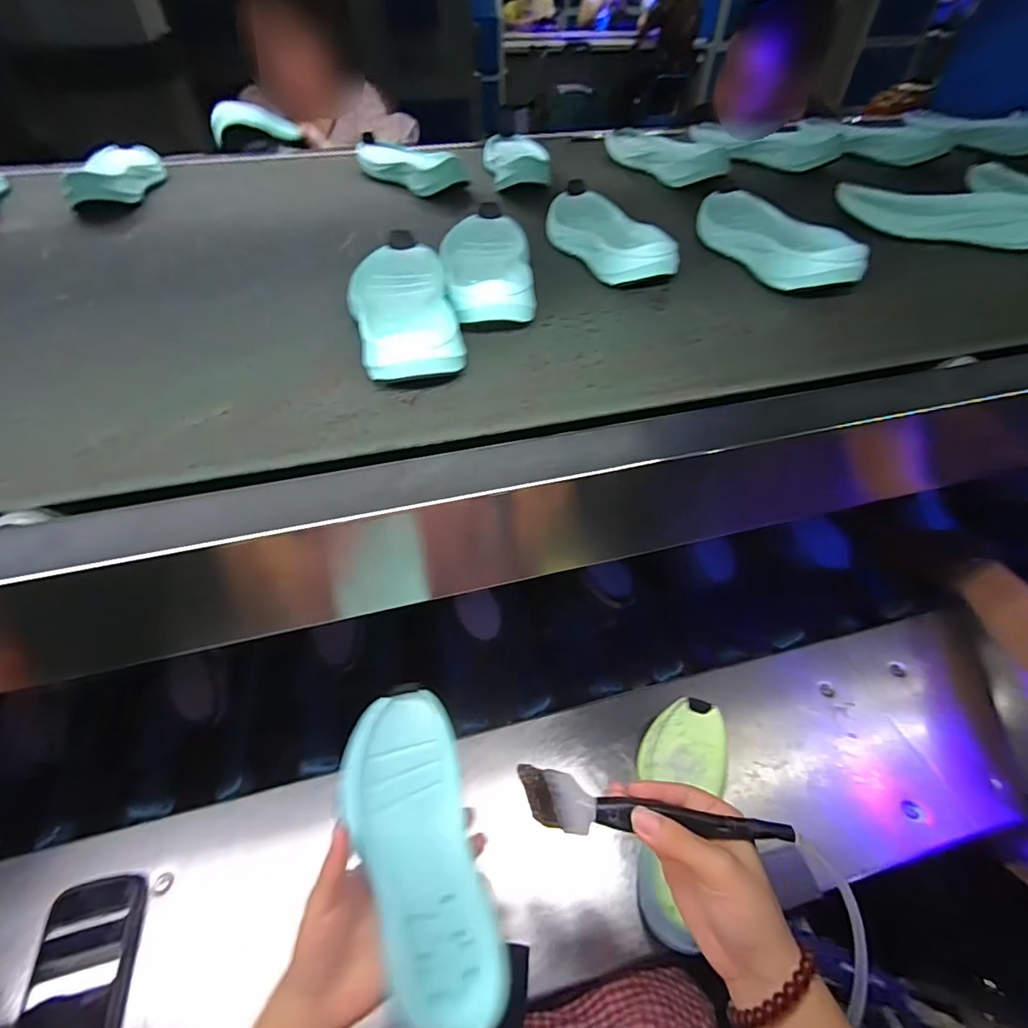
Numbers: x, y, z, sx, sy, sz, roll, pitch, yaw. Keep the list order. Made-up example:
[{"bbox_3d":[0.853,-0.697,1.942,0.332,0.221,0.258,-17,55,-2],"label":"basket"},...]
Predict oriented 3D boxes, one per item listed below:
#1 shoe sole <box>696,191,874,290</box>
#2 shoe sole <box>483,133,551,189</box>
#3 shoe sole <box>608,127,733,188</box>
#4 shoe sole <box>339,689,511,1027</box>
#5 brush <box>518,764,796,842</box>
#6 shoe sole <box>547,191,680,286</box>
[{"bbox_3d":[0.255,-0.288,0.516,0.091,0.034,0.211,-4,48,-4],"label":"shoe sole"},{"bbox_3d":[-0.003,-0.506,0.720,0.083,0.039,0.193,-5,48,-5],"label":"shoe sole"},{"bbox_3d":[0.206,-0.520,0.733,0.095,0.039,0.227,-21,51,-18],"label":"shoe sole"},{"bbox_3d":[-0.059,0.226,0.346,0.082,0.028,0.199,-5,68,-36],"label":"shoe sole"},{"bbox_3d":[0.085,0.195,0.320,0.170,0.007,0.032,10,74,7],"label":"brush"},{"bbox_3d":[0.090,-0.295,0.530,0.091,0.035,0.208,-11,49,-10],"label":"shoe sole"}]

